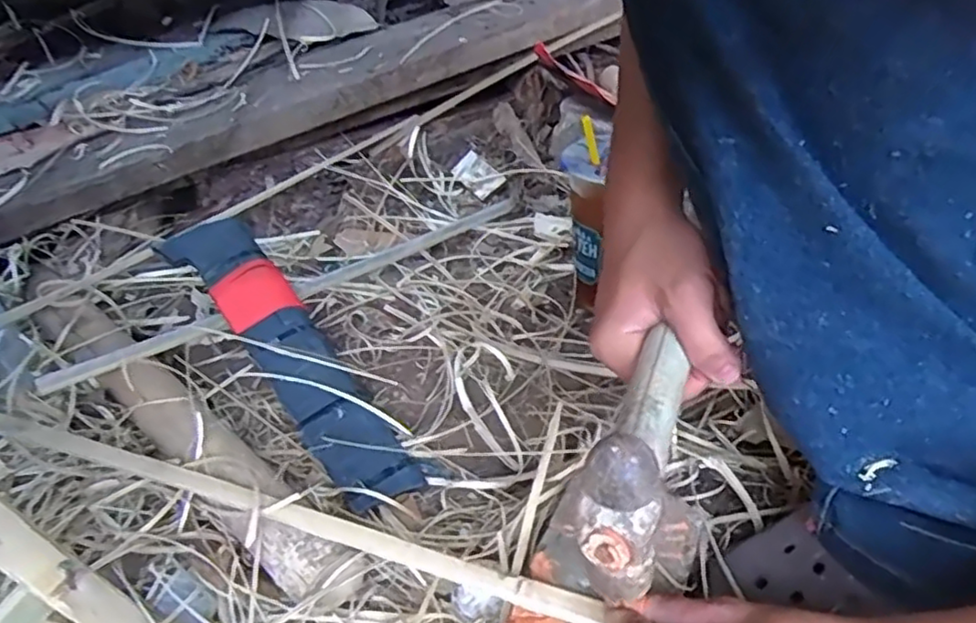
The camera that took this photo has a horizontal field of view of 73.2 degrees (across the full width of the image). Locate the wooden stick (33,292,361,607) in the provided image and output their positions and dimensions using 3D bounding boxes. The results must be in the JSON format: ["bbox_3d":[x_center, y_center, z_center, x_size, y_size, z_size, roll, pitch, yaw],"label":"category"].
[{"bbox_3d":[-0.226,0.074,0.469,0.388,0.034,0.041,27,50,34],"label":"wooden stick"}]

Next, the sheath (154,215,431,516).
[{"bbox_3d":[-0.162,0.030,0.528,0.072,0.042,0.313,-30,63,-26],"label":"sheath"}]

